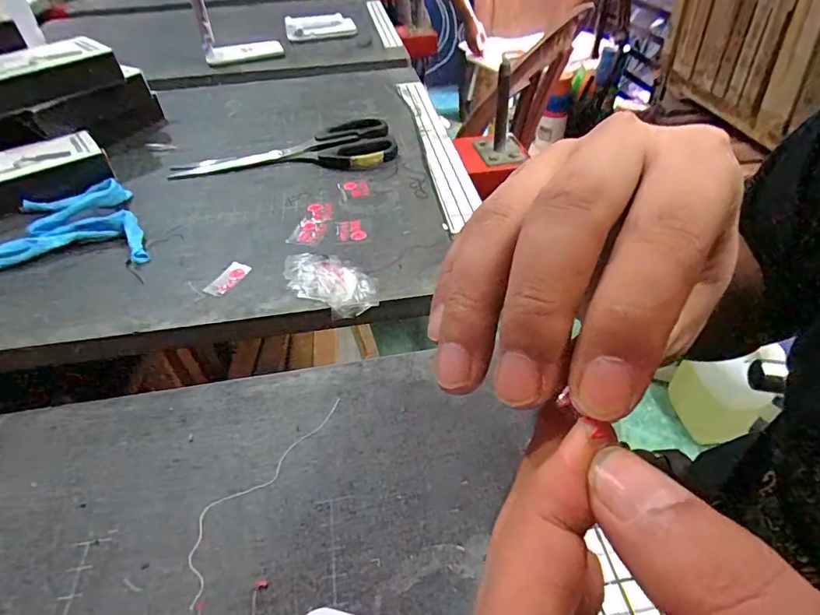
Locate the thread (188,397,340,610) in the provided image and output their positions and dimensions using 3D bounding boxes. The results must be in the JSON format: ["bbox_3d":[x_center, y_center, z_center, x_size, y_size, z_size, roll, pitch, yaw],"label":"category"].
[{"bbox_3d":[-0.069,0.076,0.212,0.023,0.004,0.100,17,47,21],"label":"thread"}]

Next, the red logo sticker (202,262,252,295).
[{"bbox_3d":[-0.121,-0.020,0.313,0.018,0.004,0.031,18,47,22],"label":"red logo sticker"}]

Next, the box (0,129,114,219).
[{"bbox_3d":[-0.323,-0.113,0.403,0.112,0.029,0.072,-30,49,-25],"label":"box"}]

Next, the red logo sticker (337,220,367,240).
[{"bbox_3d":[-0.044,-0.058,0.349,0.020,0.004,0.026,-12,44,-9],"label":"red logo sticker"}]

